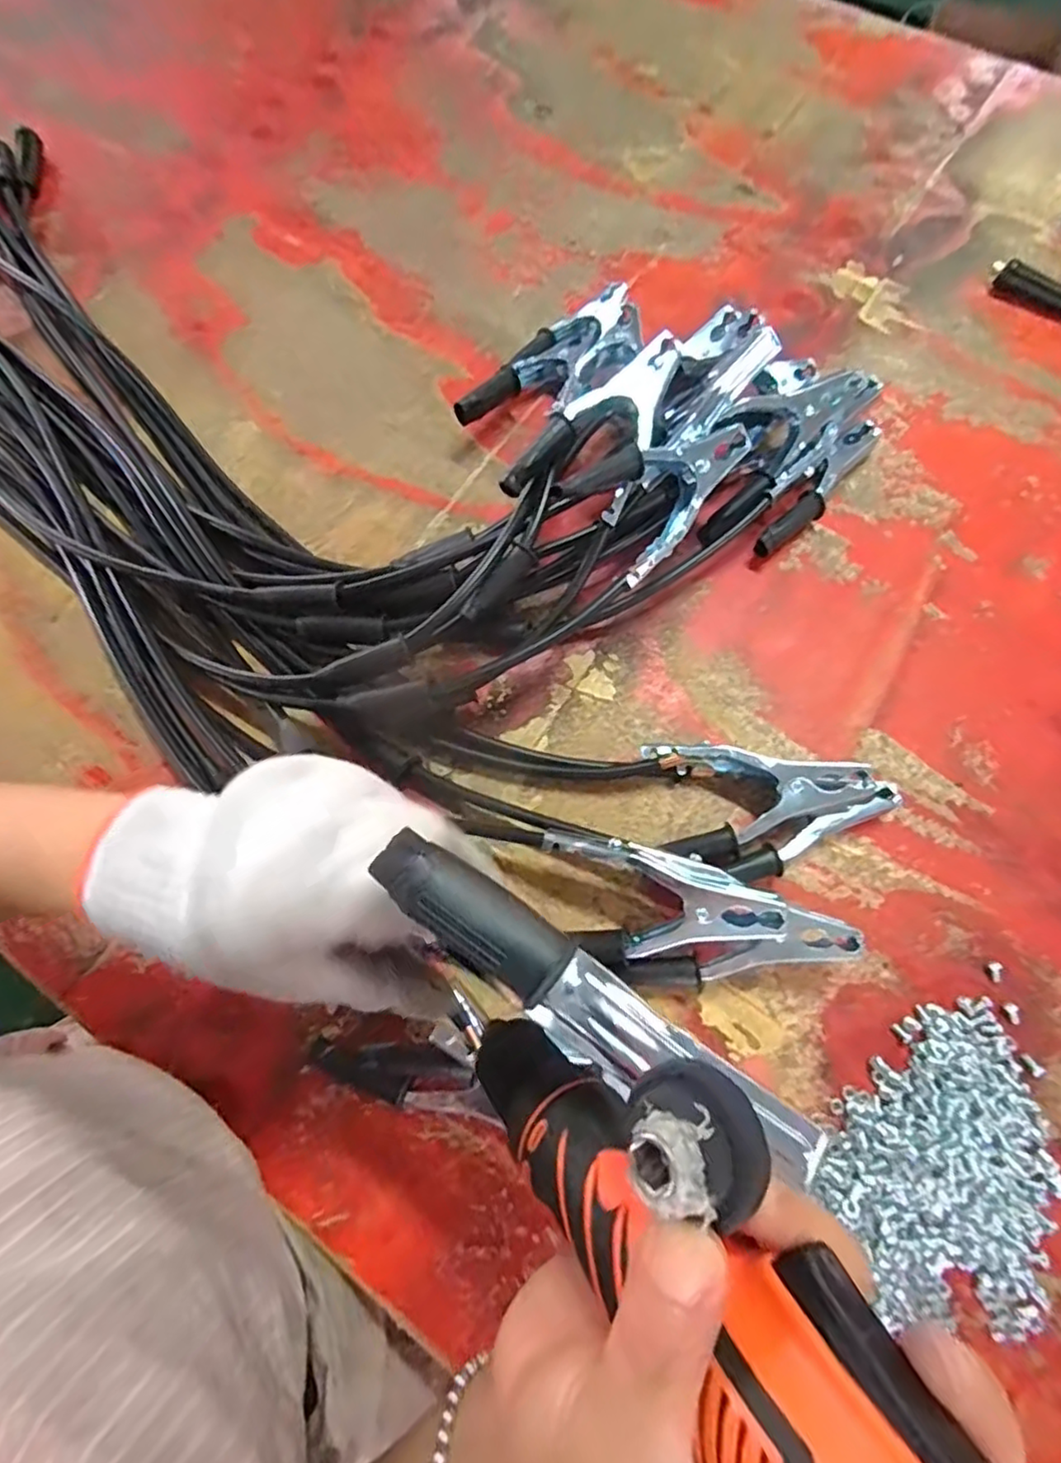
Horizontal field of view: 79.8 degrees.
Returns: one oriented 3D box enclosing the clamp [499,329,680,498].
[{"bbox_3d":[0.056,-0.195,0.412,0.146,0.038,0.069,-42,76,-12],"label":"clamp"}]

